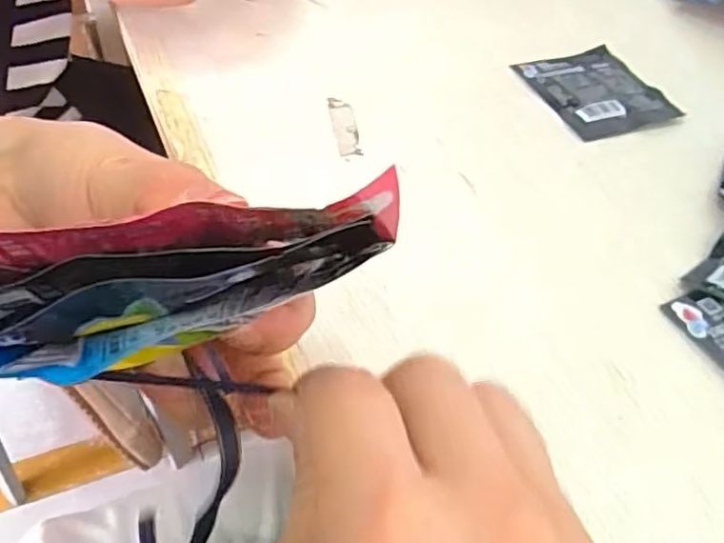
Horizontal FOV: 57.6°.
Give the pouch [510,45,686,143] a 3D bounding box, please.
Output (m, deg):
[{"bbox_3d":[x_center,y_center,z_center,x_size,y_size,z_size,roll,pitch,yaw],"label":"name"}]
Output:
[{"bbox_3d":[0.177,-0.139,0.501,0.084,0.008,0.103,-15,50,-15],"label":"pouch"}]

